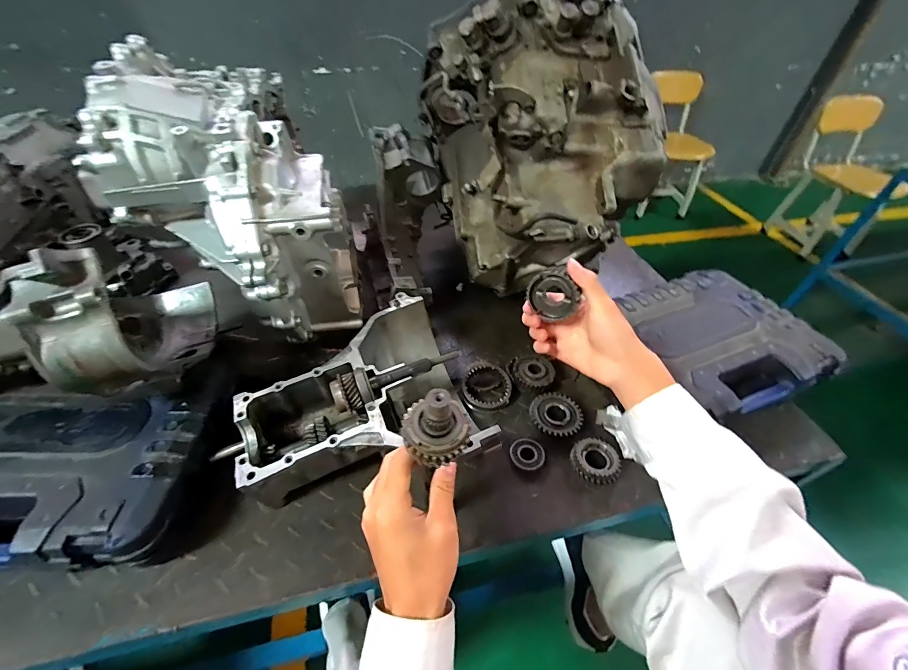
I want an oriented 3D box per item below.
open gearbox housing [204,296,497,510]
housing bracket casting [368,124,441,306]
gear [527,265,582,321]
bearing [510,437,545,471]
[{"bbox_3d":[-0.145,0.095,0.536,0.314,0.126,0.271,-13,47,-15],"label":"open gearbox housing"},{"bbox_3d":[-0.082,-0.221,0.718,0.117,0.311,0.117,-2,0,-5],"label":"housing bracket casting"},{"bbox_3d":[0.107,-0.045,0.411,0.054,0.054,0.017,19,47,16],"label":"gear"},{"bbox_3d":[0.107,0.174,0.558,0.049,0.014,0.044,16,46,13],"label":"bearing"}]

